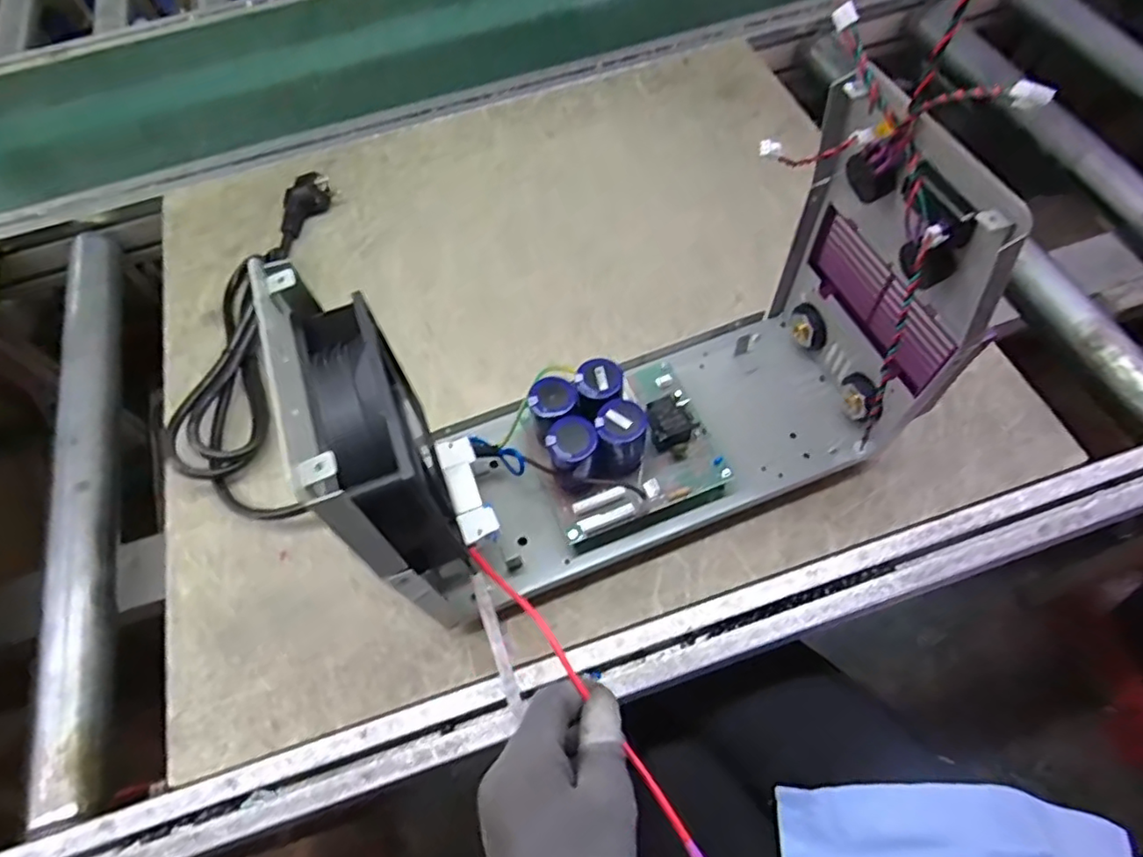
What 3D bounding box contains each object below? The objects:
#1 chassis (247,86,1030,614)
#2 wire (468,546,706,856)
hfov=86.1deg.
[{"bbox_3d":[0.047,-0.027,0.395,0.358,0.242,0.153,-21,63,-9],"label":"chassis"},{"bbox_3d":[0.009,0.160,0.362,0.012,0.016,0.231,-34,72,-15],"label":"wire"}]

